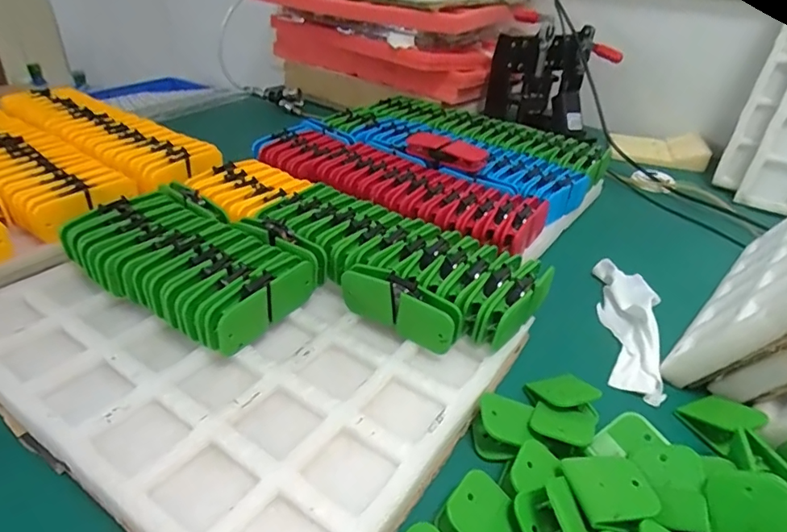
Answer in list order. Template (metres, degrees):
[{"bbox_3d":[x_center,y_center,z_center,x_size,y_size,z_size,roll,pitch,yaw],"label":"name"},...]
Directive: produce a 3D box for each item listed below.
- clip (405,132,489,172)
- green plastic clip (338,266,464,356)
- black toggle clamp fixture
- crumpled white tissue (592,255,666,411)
[{"bbox_3d":[0.069,-0.165,0.703,0.123,0.030,0.033,17,36,21],"label":"clip"},{"bbox_3d":[0.006,0.037,0.460,0.118,0.054,0.022,20,37,24],"label":"green plastic clip"},{"bbox_3d":[0.297,-0.361,0.970,0.217,0.184,0.121,10,34,10],"label":"black toggle clamp fixture"},{"bbox_3d":[0.253,0.059,0.532,0.058,0.022,0.205,10,34,10],"label":"crumpled white tissue"}]

